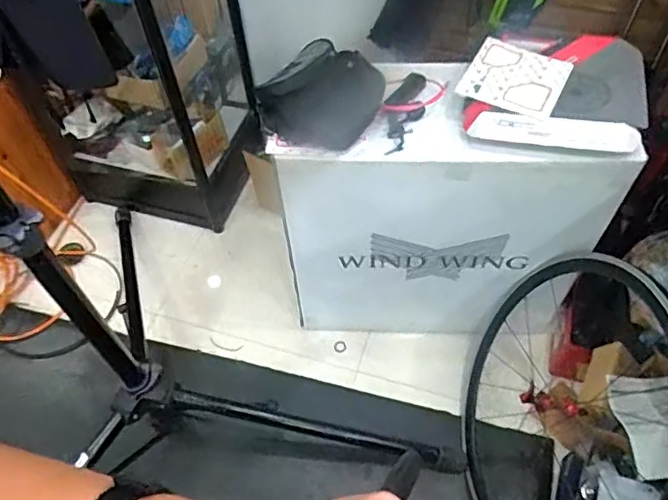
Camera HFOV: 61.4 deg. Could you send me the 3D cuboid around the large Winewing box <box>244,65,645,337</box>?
[{"bbox_3d":[0.219,-0.074,1.330,0.678,0.658,0.260,2,55,4],"label":"large Winewing box"}]

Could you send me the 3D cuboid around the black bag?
[{"bbox_3d":[-0.023,-0.286,1.050,0.228,0.093,0.198,13,56,11],"label":"black bag"}]

